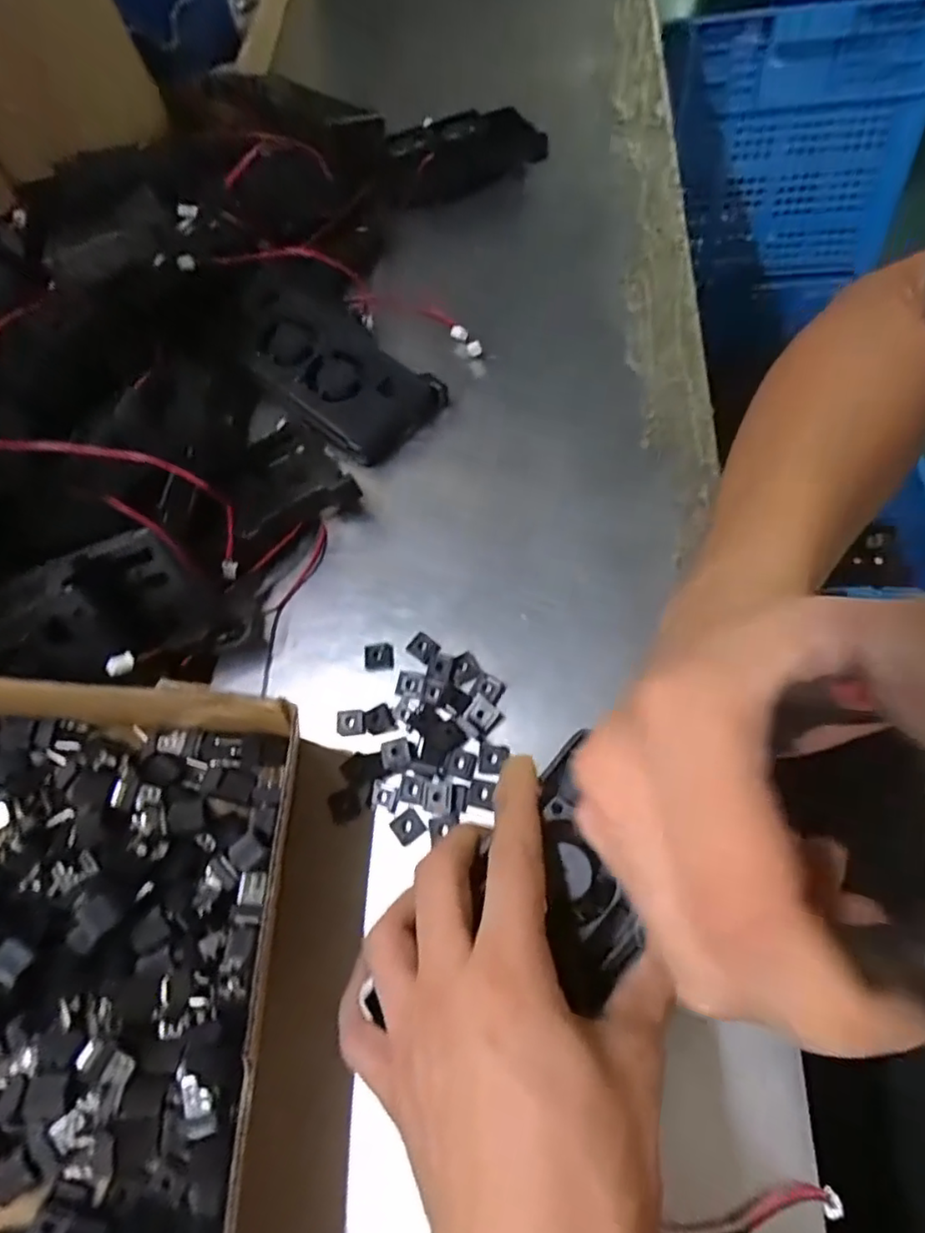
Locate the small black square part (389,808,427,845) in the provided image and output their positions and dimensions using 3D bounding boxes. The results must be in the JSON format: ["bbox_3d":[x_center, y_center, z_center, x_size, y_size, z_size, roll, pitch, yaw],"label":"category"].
[{"bbox_3d":[-0.025,0.095,0.284,0.013,0.004,0.012,-35,66,-7],"label":"small black square part"}]

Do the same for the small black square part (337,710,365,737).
[{"bbox_3d":[-0.055,0.052,0.308,0.013,0.004,0.012,-7,66,5],"label":"small black square part"}]

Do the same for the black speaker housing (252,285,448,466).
[{"bbox_3d":[-0.082,-0.149,0.383,0.130,0.019,0.069,38,73,16],"label":"black speaker housing"}]

